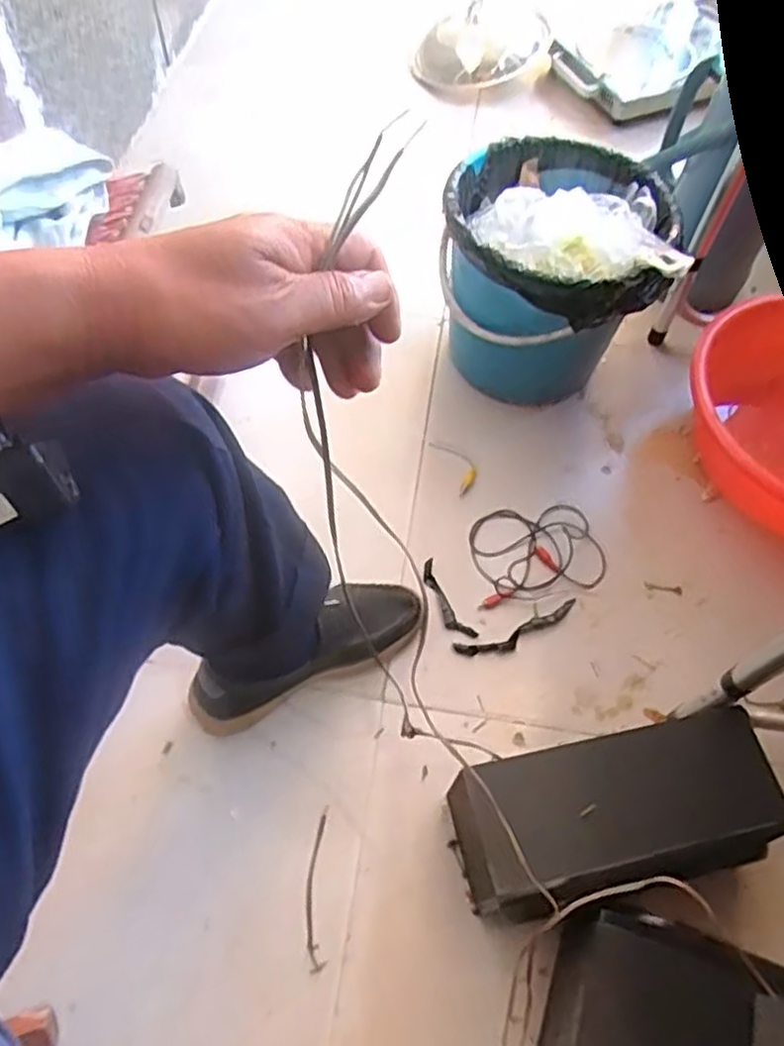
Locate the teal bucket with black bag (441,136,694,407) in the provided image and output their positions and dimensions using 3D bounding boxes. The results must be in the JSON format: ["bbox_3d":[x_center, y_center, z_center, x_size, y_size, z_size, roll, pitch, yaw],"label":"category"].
[{"bbox_3d":[0.203,-0.310,0.970,0.270,0.273,0.248,2,59,-3],"label":"teal bucket with black bag"}]

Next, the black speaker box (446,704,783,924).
[{"bbox_3d":[0.203,0.272,0.678,0.271,0.117,0.126,-9,60,-9],"label":"black speaker box"}]

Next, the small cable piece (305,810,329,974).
[{"bbox_3d":[-0.072,0.351,0.707,0.021,0.004,0.144,-4,52,2],"label":"small cable piece"}]

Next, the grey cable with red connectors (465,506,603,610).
[{"bbox_3d":[0.175,0.033,0.905,0.164,0.015,0.123,-10,60,-9],"label":"grey cable with red connectors"}]

